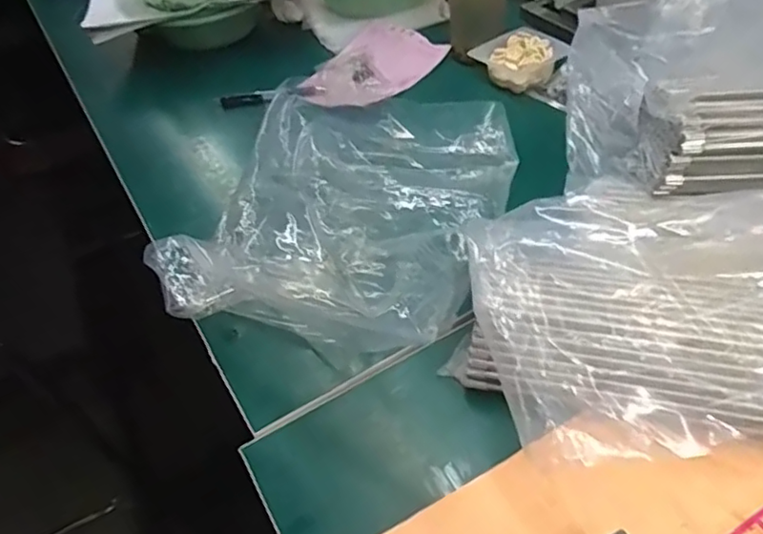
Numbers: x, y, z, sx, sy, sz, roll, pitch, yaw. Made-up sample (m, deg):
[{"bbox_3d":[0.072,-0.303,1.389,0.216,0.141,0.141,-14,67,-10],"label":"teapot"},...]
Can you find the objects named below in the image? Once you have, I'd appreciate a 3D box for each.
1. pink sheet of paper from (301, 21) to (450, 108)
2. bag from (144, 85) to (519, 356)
[{"bbox_3d":[-0.018,-0.252,0.762,0.124,0.024,0.203,23,52,25],"label":"pink sheet of paper"},{"bbox_3d":[-0.024,-0.069,0.571,0.261,0.054,0.342,11,48,16],"label":"bag"}]

